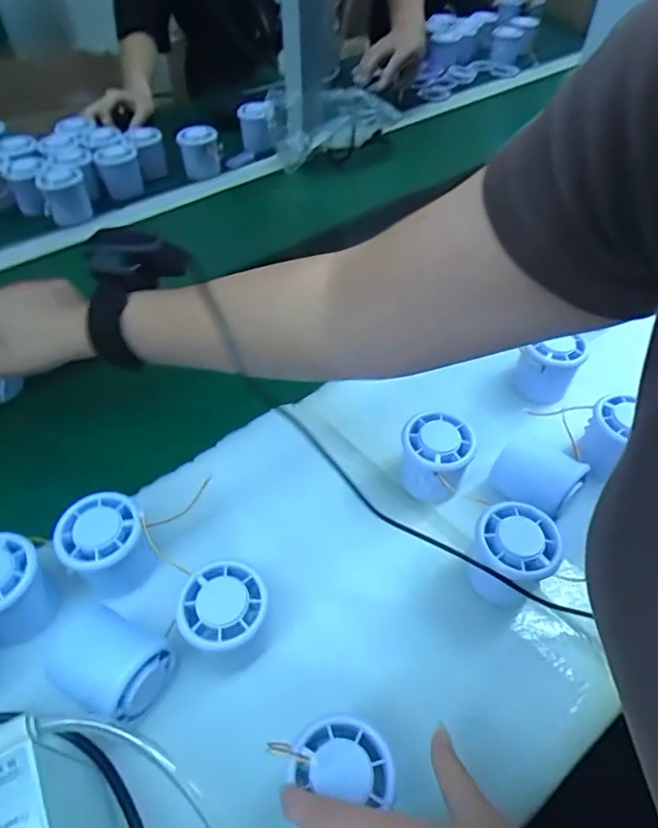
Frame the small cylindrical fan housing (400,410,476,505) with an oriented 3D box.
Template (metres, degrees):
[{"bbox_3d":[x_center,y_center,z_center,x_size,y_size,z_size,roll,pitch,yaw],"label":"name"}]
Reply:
[{"bbox_3d":[0.083,0.037,0.435,0.052,0.062,0.050,15,53,13],"label":"small cylindrical fan housing"}]

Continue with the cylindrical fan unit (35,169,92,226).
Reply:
[{"bbox_3d":[-0.350,-0.291,0.722,0.057,0.054,0.056,-22,54,-16],"label":"cylindrical fan unit"}]

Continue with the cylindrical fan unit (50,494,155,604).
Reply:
[{"bbox_3d":[-0.154,0.093,0.382,0.052,0.055,0.053,-27,55,-19],"label":"cylindrical fan unit"}]

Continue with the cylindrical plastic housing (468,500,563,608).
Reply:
[{"bbox_3d":[0.127,0.099,0.382,0.051,0.056,0.053,-1,51,1],"label":"cylindrical plastic housing"}]

